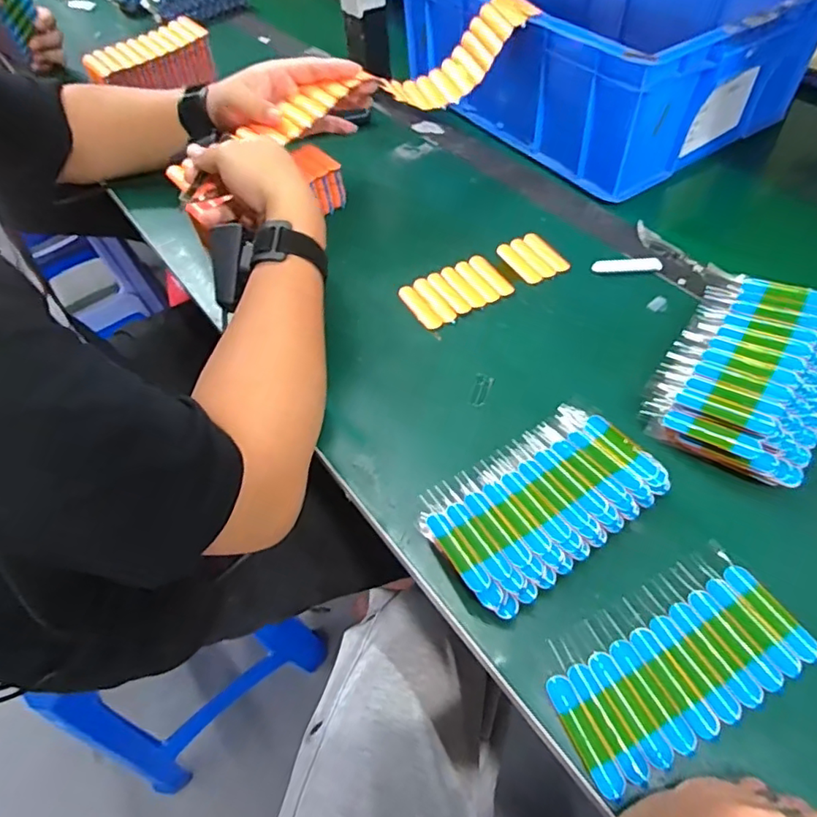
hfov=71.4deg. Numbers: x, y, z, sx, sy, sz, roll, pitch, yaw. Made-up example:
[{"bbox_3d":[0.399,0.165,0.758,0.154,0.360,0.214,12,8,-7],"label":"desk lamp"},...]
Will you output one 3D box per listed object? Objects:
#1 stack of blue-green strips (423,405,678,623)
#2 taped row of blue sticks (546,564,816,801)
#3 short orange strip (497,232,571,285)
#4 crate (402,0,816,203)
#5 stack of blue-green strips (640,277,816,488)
[{"bbox_3d":[0.089,0.064,0.386,0.152,0.029,0.091,-31,58,-18],"label":"stack of blue-green strips"},{"bbox_3d":[0.158,0.151,0.325,0.150,0.004,0.062,-24,56,-13],"label":"taped row of blue sticks"},{"bbox_3d":[0.118,-0.144,0.542,0.047,0.004,0.064,-25,56,-14],"label":"short orange strip"},{"bbox_3d":[0.220,-0.438,0.672,0.319,0.134,0.394,-31,58,-18],"label":"crate"},{"bbox_3d":[0.251,-0.029,0.418,0.106,0.041,0.161,28,60,22],"label":"stack of blue-green strips"}]

